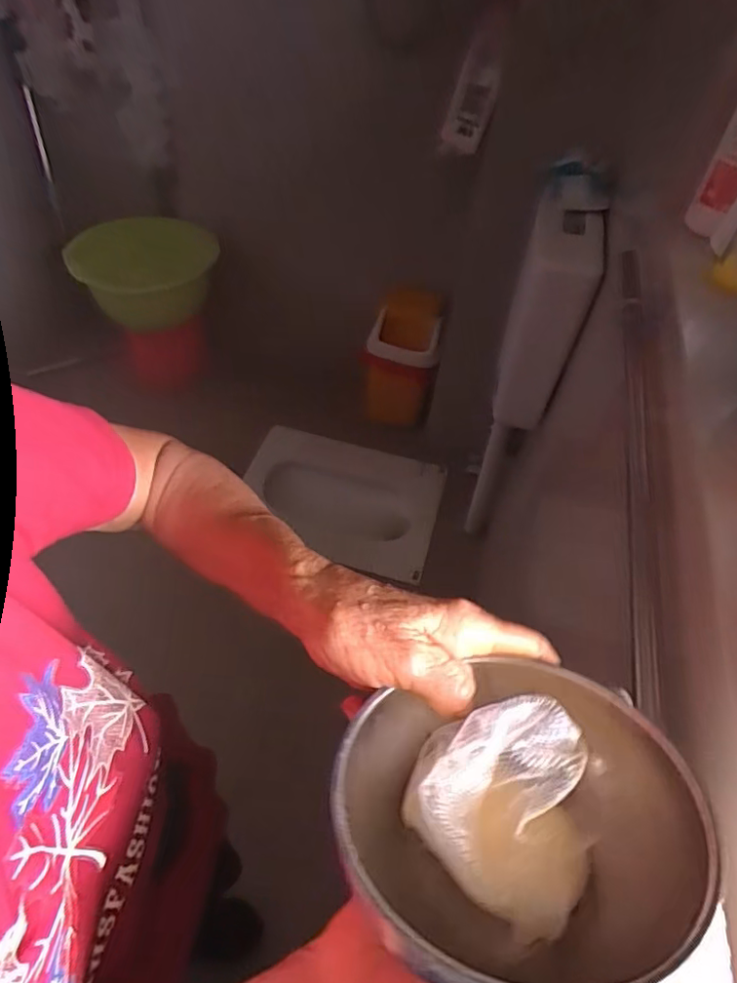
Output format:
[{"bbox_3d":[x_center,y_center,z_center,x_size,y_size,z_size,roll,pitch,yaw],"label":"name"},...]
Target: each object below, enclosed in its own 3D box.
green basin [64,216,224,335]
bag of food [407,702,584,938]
[{"bbox_3d":[-0.636,-0.651,1.692,0.361,0.208,0.361,-2,50,-7],"label":"green basin"},{"bbox_3d":[0.049,0.124,0.220,0.062,0.045,0.071,4,50,-2],"label":"bag of food"}]

